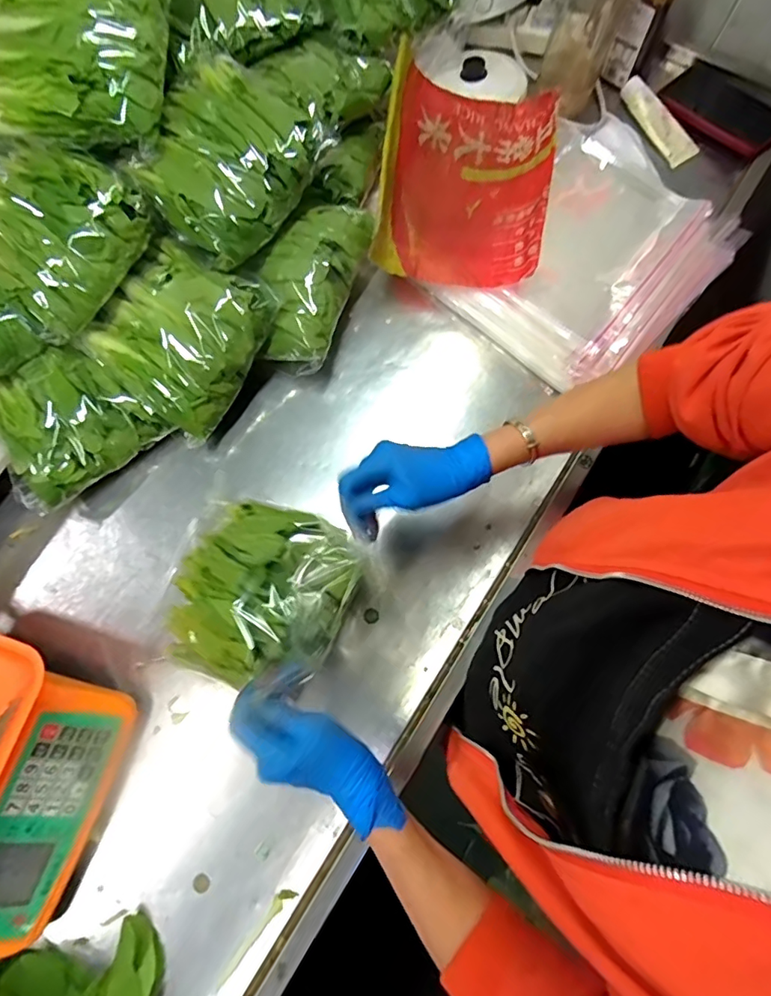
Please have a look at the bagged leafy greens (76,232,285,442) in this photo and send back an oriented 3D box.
[{"bbox_3d":[-0.232,-0.190,0.581,0.175,0.073,0.189,33,79,9],"label":"bagged leafy greens"}]

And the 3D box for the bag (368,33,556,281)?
[{"bbox_3d":[0.102,-0.408,0.625,0.193,0.098,0.285,8,76,3],"label":"bag"}]

